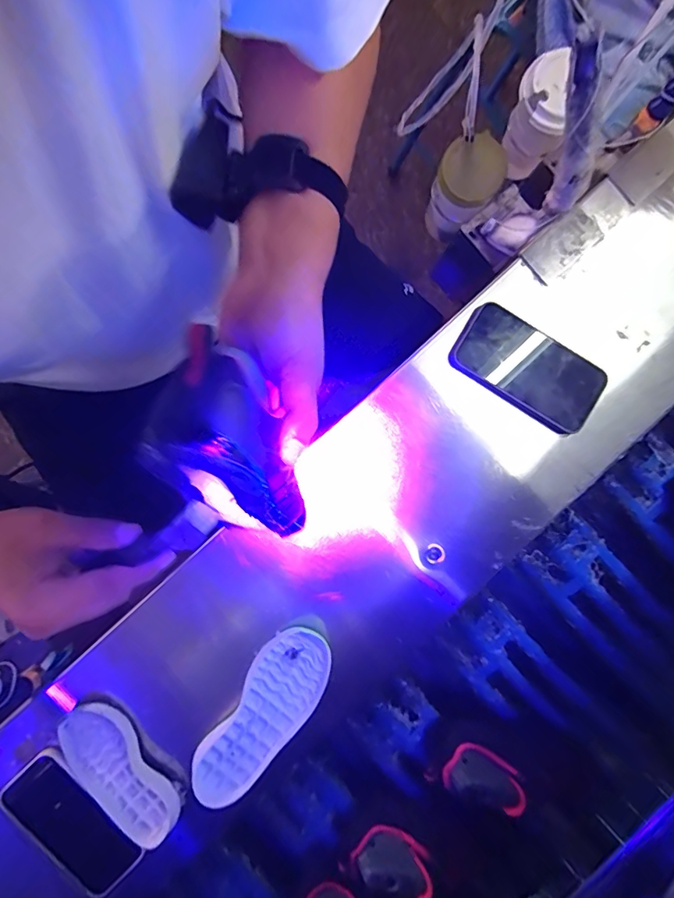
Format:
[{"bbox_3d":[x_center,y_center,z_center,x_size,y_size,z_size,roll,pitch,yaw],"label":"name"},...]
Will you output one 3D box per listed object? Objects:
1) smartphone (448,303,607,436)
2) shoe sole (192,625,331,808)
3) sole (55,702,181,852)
[{"bbox_3d":[0.208,-0.087,0.506,0.163,0.017,0.081,31,91,-1],"label":"smartphone"},{"bbox_3d":[-0.077,0.283,0.488,0.078,0.028,0.196,33,81,5],"label":"shoe sole"},{"bbox_3d":[-0.226,0.337,0.475,0.070,0.026,0.154,-40,82,-7],"label":"sole"}]

